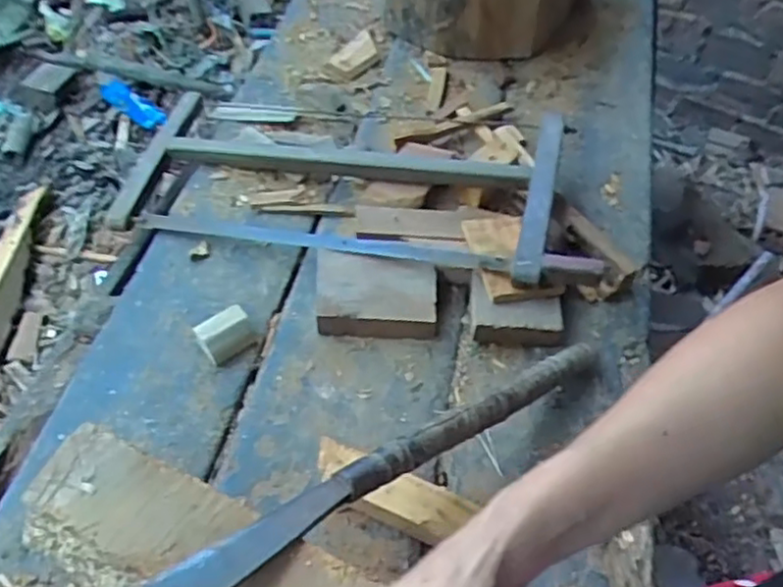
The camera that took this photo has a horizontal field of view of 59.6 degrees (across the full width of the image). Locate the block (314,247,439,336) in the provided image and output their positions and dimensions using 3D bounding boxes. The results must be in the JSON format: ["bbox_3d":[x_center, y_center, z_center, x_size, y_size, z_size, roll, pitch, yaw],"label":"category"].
[{"bbox_3d":[-0.019,0.001,0.826,0.143,0.038,0.109,2,53,-2],"label":"block"}]

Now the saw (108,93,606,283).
[{"bbox_3d":[-0.045,-0.164,0.928,0.609,0.076,0.288,11,53,5],"label":"saw"}]

